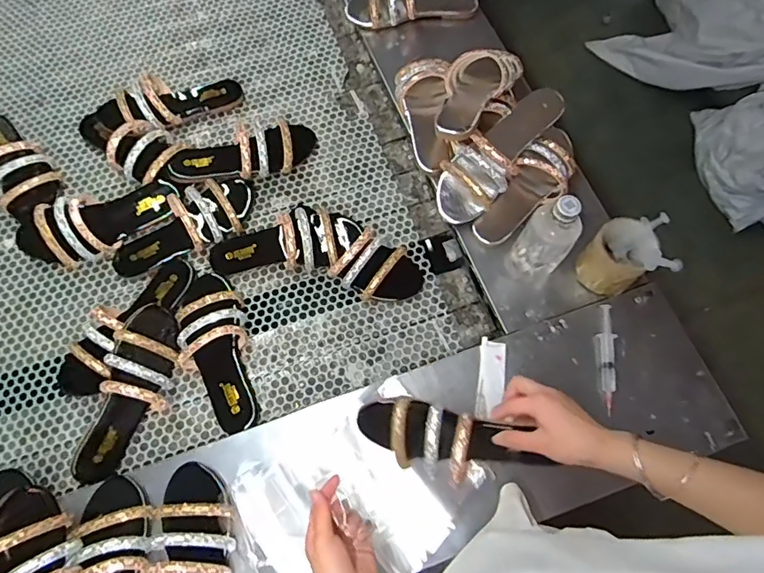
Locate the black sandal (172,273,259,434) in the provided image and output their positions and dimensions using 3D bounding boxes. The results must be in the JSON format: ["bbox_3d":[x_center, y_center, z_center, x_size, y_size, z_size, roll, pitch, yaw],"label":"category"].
[{"bbox_3d":[-0.247,0.086,0.731,0.098,0.048,0.243,-16,70,-7],"label":"black sandal"}]

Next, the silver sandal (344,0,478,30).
[{"bbox_3d":[0.058,-0.540,0.934,0.239,0.060,0.070,-10,68,-4],"label":"silver sandal"}]

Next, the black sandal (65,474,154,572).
[{"bbox_3d":[-0.328,0.364,0.614,0.094,0.086,0.247,-11,70,-6],"label":"black sandal"}]

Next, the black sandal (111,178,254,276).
[{"bbox_3d":[-0.312,-0.095,0.795,0.247,0.058,0.099,-34,73,-14],"label":"black sandal"}]

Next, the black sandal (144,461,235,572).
[{"bbox_3d":[-0.230,0.345,0.606,0.101,0.067,0.250,-13,68,-5],"label":"black sandal"}]

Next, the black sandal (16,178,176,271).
[{"bbox_3d":[-0.453,-0.102,0.787,0.261,0.070,0.096,-28,72,-12],"label":"black sandal"}]

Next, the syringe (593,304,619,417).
[{"bbox_3d":[0.320,0.100,0.714,0.026,0.018,0.154,6,67,2],"label":"syringe"}]

